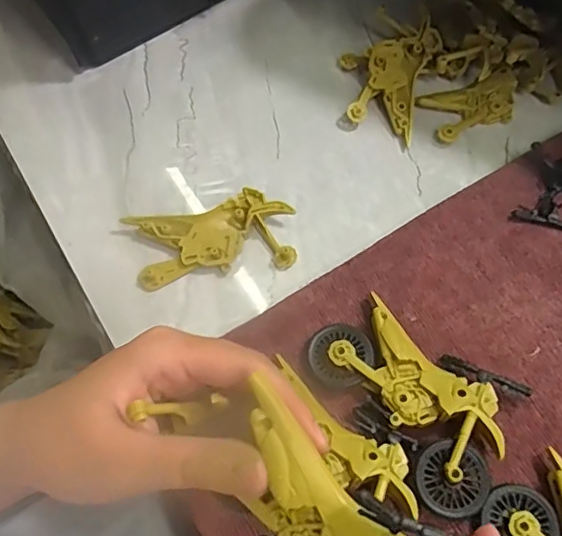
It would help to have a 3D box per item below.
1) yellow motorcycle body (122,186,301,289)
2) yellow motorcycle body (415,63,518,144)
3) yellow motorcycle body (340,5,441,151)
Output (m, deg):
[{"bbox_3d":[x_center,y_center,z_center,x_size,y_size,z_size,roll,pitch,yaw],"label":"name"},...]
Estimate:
[{"bbox_3d":[-0.043,-0.018,0.359,0.098,0.013,0.049,-10,65,-2],"label":"yellow motorcycle body"},{"bbox_3d":[0.134,-0.114,0.398,0.067,0.014,0.037,-19,66,-7],"label":"yellow motorcycle body"},{"bbox_3d":[0.073,-0.139,0.404,0.062,0.031,0.083,18,67,10],"label":"yellow motorcycle body"}]

